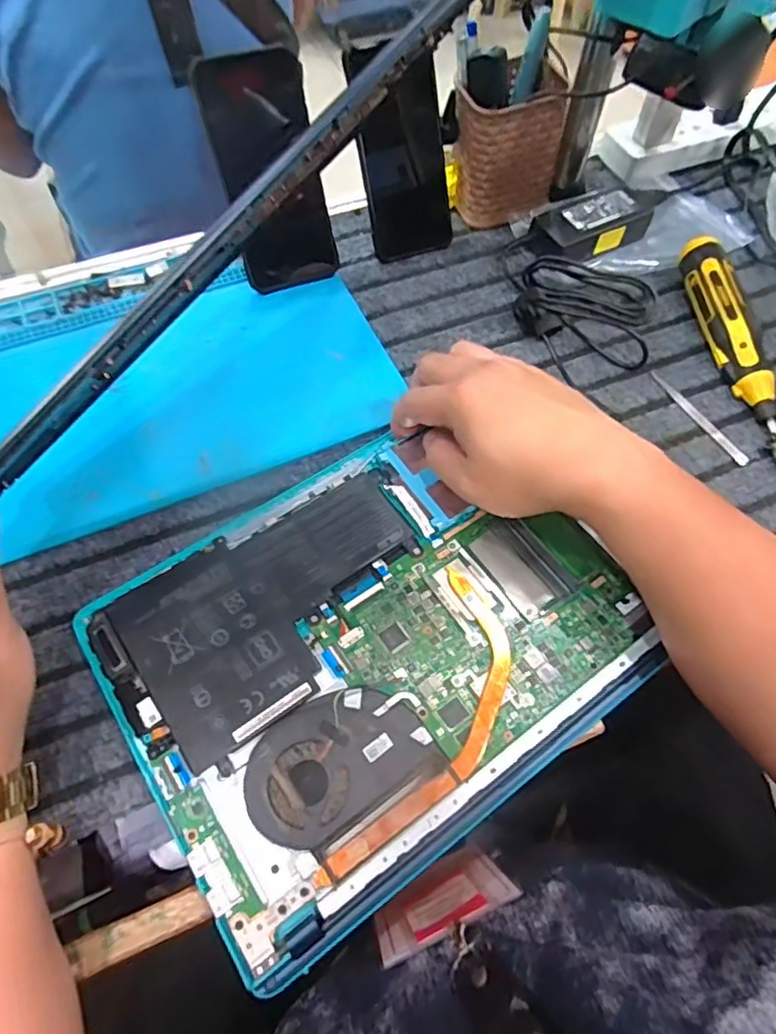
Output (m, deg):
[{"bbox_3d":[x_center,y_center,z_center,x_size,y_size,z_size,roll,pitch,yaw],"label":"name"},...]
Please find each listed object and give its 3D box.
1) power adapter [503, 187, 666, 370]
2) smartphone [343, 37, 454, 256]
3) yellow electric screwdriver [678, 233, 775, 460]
[{"bbox_3d":[0.174,-0.228,0.525,0.129,0.028,0.196,16,62,8],"label":"power adapter"},{"bbox_3d":[0.013,-0.305,0.507,0.075,0.154,0.008,-20,34,-11],"label":"smartphone"},{"bbox_3d":[0.281,-0.137,0.475,0.032,0.035,0.213,-6,61,-4],"label":"yellow electric screwdriver"}]

